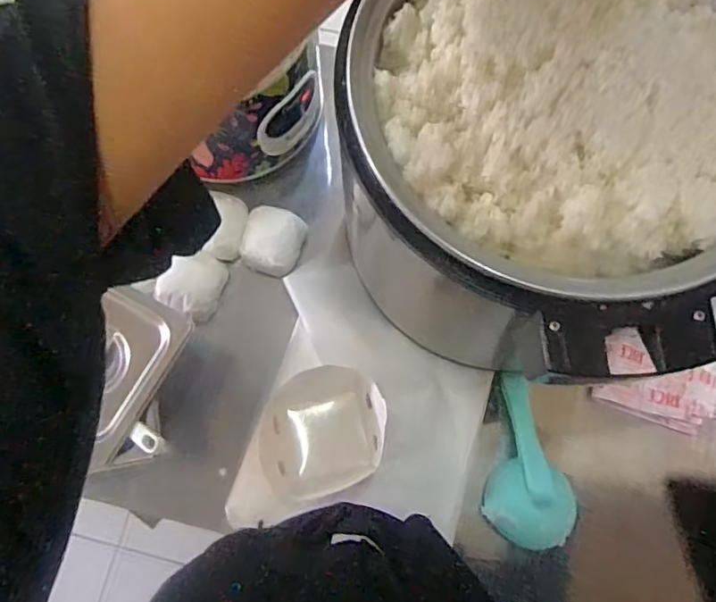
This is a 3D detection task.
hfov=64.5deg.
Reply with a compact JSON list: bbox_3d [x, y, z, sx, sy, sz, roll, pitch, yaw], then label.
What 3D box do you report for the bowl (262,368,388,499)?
[{"bbox_3d":[-0.036,0.148,0.636,0.128,0.090,0.136,0,76,0],"label":"bowl"}]

